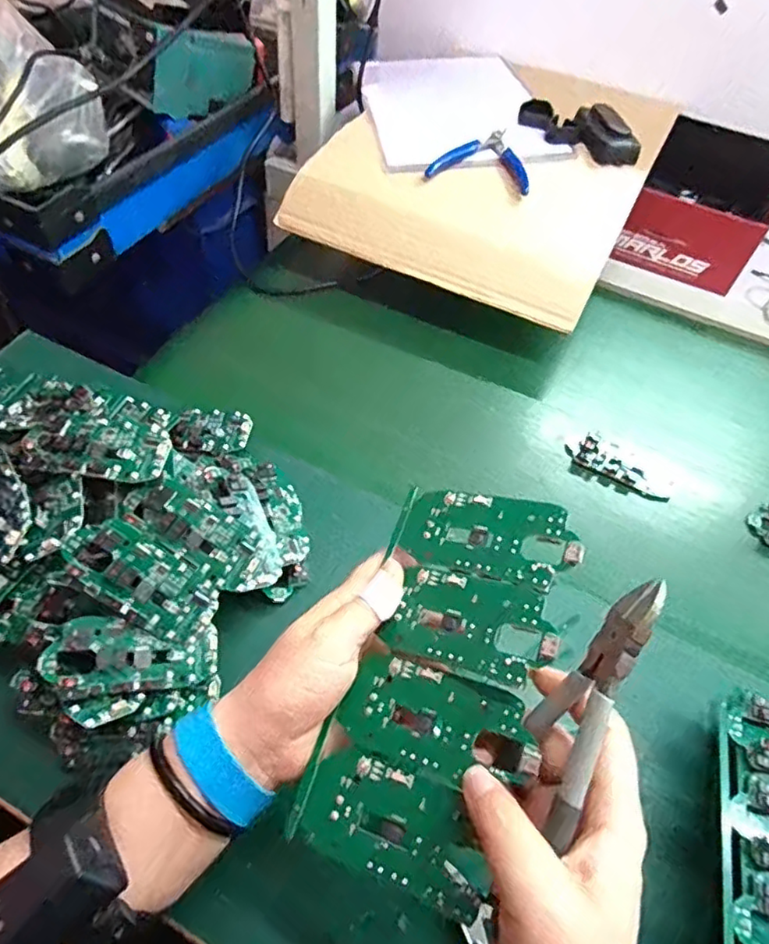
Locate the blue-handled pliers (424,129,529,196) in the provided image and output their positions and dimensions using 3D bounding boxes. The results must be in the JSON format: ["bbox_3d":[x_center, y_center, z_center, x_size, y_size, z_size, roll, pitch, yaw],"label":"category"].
[{"bbox_3d":[0.113,-0.345,0.657,0.109,0.020,0.099,18,54,9],"label":"blue-handled pliers"}]

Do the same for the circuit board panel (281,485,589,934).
[{"bbox_3d":[0.028,0.097,0.294,0.097,0.013,0.187,10,68,28],"label":"circuit board panel"}]

